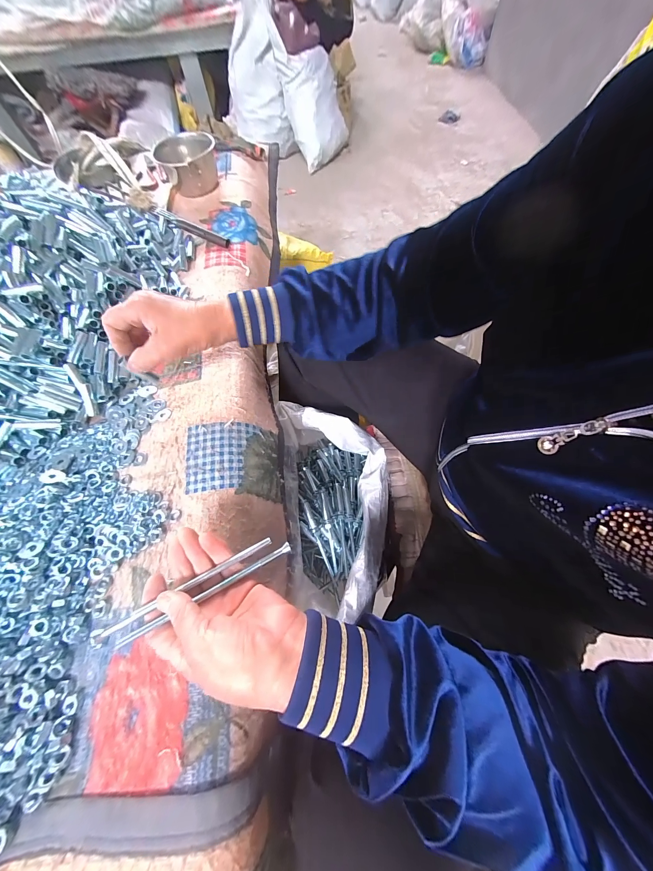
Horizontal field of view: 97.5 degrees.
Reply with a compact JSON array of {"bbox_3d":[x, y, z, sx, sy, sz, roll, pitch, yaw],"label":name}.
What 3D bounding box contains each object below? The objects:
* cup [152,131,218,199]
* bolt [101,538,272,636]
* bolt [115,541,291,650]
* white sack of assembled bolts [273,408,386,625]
[{"bbox_3d":[-0.274,-0.549,0.583,0.107,0.066,0.113,-1,64,3],"label":"cup"},{"bbox_3d":[-0.111,0.124,0.241,0.138,0.006,0.007,-26,65,-18],"label":"bolt"},{"bbox_3d":[-0.097,0.131,0.242,0.145,0.004,0.008,-24,65,-20],"label":"bolt"},{"bbox_3d":[0.016,0.111,0.491,0.151,0.209,0.312,-8,64,-1],"label":"white sack of assembled bolts"}]

